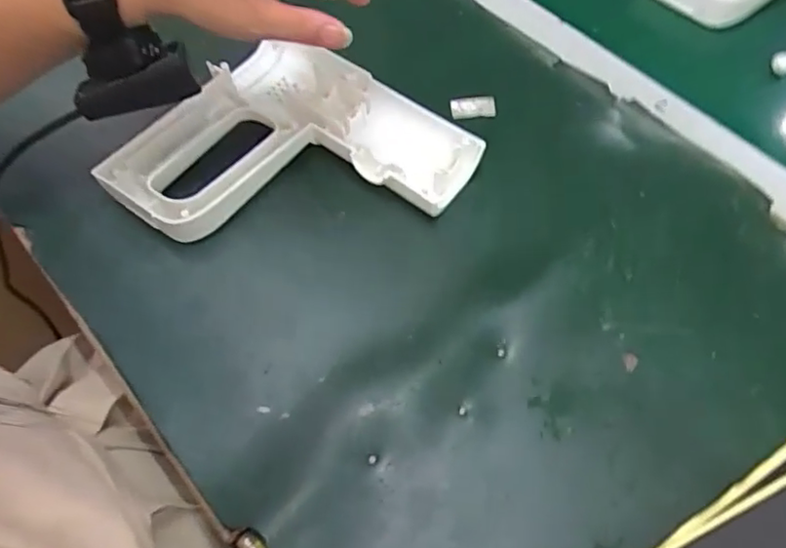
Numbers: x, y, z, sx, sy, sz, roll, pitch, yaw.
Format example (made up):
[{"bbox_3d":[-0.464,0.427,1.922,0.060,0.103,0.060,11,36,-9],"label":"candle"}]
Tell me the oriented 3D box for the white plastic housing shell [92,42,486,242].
[{"bbox_3d":[-0.067,-0.073,0.432,0.197,0.033,0.174,31,66,17],"label":"white plastic housing shell"}]

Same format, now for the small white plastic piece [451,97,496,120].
[{"bbox_3d":[0.062,-0.128,0.475,0.034,0.007,0.012,-7,62,-3],"label":"small white plastic piece"}]

